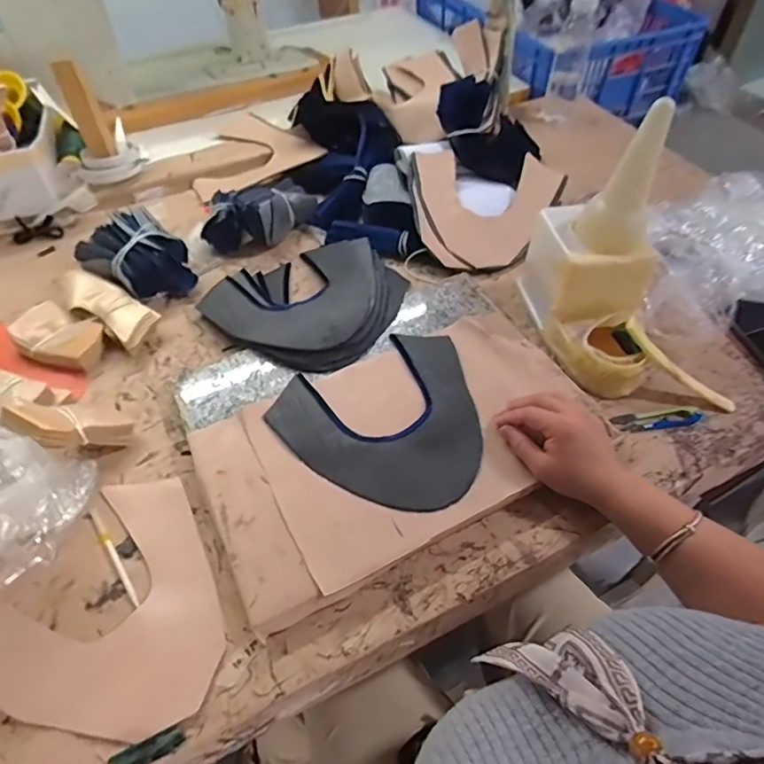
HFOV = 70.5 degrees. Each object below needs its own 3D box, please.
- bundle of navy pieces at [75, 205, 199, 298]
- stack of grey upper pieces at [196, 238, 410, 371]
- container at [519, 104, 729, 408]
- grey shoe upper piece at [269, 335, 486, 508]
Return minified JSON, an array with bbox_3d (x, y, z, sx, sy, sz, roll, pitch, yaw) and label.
[{"bbox_3d":[-0.316,-0.161,0.706,0.111,0.072,0.111,35,59,25],"label":"bundle of navy pieces"},{"bbox_3d":[-0.091,-0.124,0.687,0.222,0.023,0.228,24,55,18],"label":"stack of grey upper pieces"},{"bbox_3d":[0.266,-0.118,0.574,0.124,0.238,0.259,-18,53,-13],"label":"container"},{"bbox_3d":[0.016,0.041,0.565,0.217,0.008,0.200,-26,55,-20],"label":"grey shoe upper piece"}]

